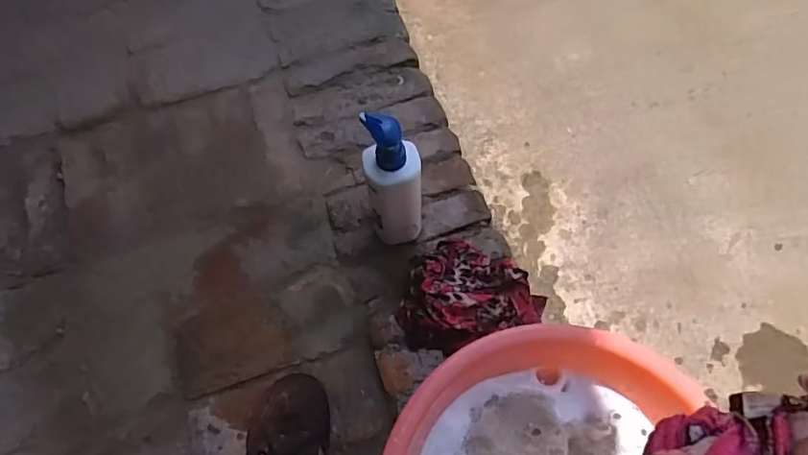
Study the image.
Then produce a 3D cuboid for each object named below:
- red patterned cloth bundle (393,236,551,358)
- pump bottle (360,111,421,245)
[{"bbox_3d":[0.081,0.101,0.722,0.178,0.074,0.150,30,70,13],"label":"red patterned cloth bundle"},{"bbox_3d":[-0.012,-0.046,0.697,0.068,0.238,0.062,-4,67,-1],"label":"pump bottle"}]

